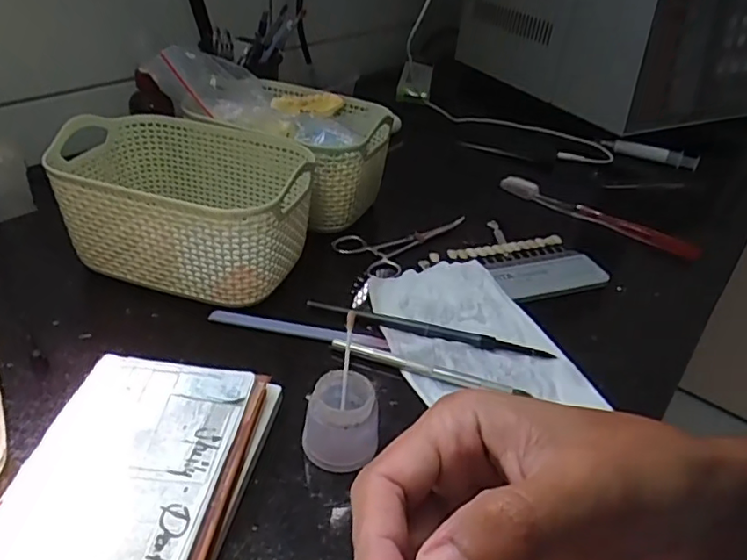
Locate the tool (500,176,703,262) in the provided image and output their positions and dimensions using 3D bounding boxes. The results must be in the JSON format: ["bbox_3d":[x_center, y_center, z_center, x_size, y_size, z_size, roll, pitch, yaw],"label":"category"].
[{"bbox_3d":[0.209,-0.063,0.549,0.191,0.012,0.019,25,39,25],"label":"tool"}]

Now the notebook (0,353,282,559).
[{"bbox_3d":[-0.112,0.099,0.263,0.096,0.026,0.151,7,36,3],"label":"notebook"}]

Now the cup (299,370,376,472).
[{"bbox_3d":[-0.016,0.074,0.303,0.036,0.039,0.033,3,36,-2],"label":"cup"}]

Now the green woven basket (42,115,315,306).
[{"bbox_3d":[-0.133,-0.053,0.424,0.169,0.085,0.120,15,37,14],"label":"green woven basket"}]

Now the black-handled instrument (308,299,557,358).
[{"bbox_3d":[0.037,0.032,0.393,0.164,0.004,0.012,12,36,9],"label":"black-handled instrument"}]

